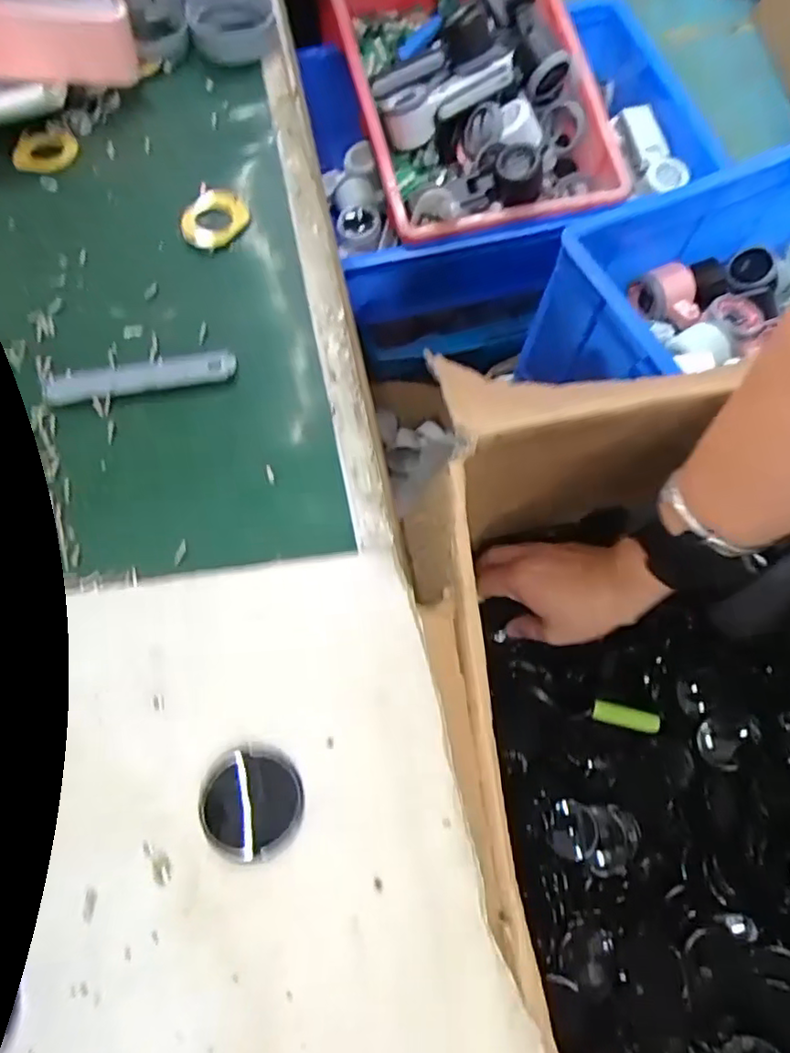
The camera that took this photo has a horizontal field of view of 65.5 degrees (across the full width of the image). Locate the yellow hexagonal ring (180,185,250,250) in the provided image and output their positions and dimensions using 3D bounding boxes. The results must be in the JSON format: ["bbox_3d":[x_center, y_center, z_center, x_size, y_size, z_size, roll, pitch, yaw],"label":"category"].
[{"bbox_3d":[-0.105,-0.180,0.356,0.041,0.012,0.032,-28,70,-11],"label":"yellow hexagonal ring"}]

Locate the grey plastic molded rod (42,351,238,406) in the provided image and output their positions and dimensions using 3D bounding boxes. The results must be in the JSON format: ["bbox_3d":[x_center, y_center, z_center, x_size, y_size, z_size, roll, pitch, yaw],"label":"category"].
[{"bbox_3d":[-0.131,-0.077,0.316,0.097,0.007,0.019,-9,67,-3],"label":"grey plastic molded rod"}]

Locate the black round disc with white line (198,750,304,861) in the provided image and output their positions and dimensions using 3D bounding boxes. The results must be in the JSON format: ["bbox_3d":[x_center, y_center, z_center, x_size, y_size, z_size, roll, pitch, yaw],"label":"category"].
[{"bbox_3d":[-0.055,0.104,0.231,0.037,0.011,0.033,20,69,9],"label":"black round disc with white line"}]

